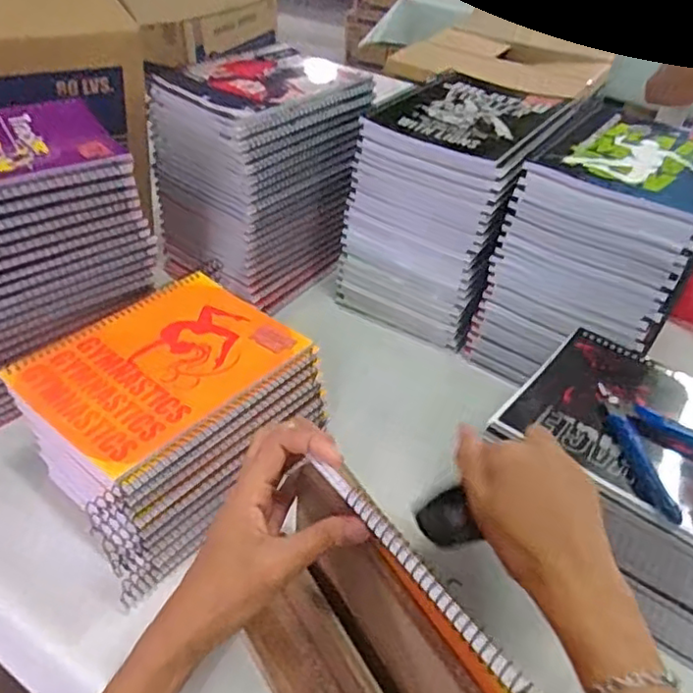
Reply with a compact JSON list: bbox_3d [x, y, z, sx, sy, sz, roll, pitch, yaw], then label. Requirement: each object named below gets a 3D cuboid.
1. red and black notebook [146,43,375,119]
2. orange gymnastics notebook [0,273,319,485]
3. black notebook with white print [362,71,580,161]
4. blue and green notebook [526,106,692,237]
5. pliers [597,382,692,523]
[{"bbox_3d":[-0.091,-0.293,0.688,0.198,0.014,0.159,-30,51,-33],"label":"red and black notebook"},{"bbox_3d":[-0.149,0.011,0.520,0.153,0.012,0.196,31,47,28],"label":"orange gymnastics notebook"},{"bbox_3d":[0.125,-0.244,0.659,0.158,0.014,0.183,27,46,25],"label":"black notebook with white print"},{"bbox_3d":[0.277,-0.175,0.588,0.151,0.016,0.178,28,46,26],"label":"blue and green notebook"},{"bbox_3d":[0.237,0.070,0.475,0.092,0.009,0.112,-14,43,-20],"label":"pliers"}]

